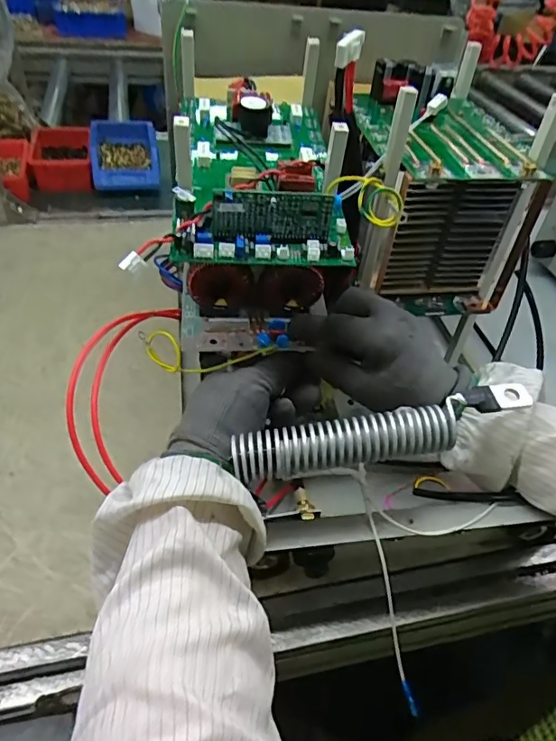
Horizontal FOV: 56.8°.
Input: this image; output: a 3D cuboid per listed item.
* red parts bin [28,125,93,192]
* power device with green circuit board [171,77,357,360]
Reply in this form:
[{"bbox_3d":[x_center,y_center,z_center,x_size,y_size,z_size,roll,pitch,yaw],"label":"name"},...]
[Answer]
[{"bbox_3d":[-0.356,-0.343,0.848,0.093,0.055,0.143,-6,45,-14],"label":"red parts bin"},{"bbox_3d":[-0.020,-0.131,0.425,0.117,0.144,0.202,0,44,-8],"label":"power device with green circuit board"}]

